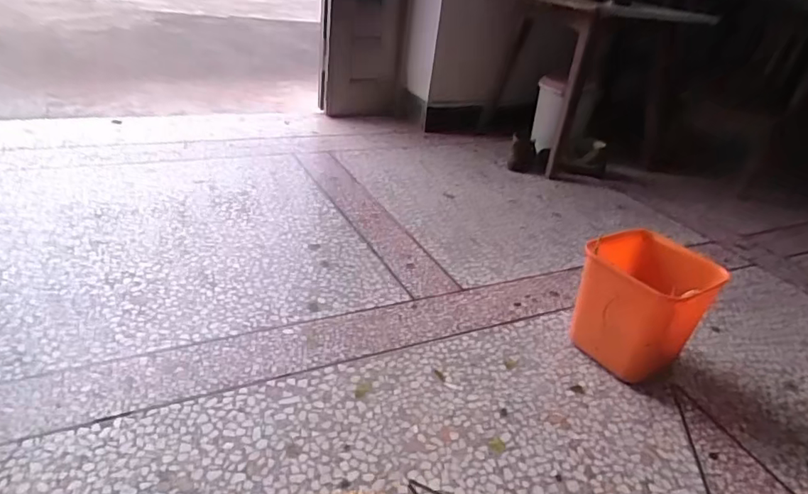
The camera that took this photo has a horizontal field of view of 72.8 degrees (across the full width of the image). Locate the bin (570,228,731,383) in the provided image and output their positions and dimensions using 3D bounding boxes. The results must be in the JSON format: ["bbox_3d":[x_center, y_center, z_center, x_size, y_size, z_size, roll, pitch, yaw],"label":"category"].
[{"bbox_3d":[0.504,0.133,1.182,0.232,0.252,0.223,-19,39,-38],"label":"bin"}]

